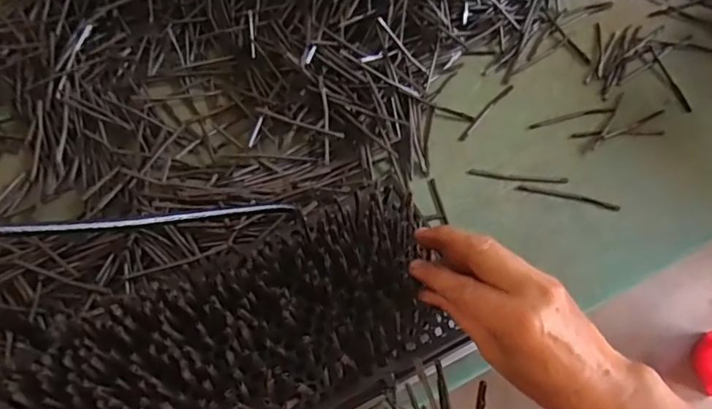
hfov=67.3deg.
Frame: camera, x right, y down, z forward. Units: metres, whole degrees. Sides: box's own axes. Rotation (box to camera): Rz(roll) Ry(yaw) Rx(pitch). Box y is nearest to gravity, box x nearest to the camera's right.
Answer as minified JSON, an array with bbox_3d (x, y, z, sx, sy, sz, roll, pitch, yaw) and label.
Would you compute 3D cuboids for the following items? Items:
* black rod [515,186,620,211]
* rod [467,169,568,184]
[{"bbox_3d":[0.208,-0.007,0.528,0.097,0.004,0.008,15,61,10],"label":"black rod"},{"bbox_3d":[0.164,-0.028,0.542,0.098,0.004,0.009,6,60,5],"label":"rod"}]

